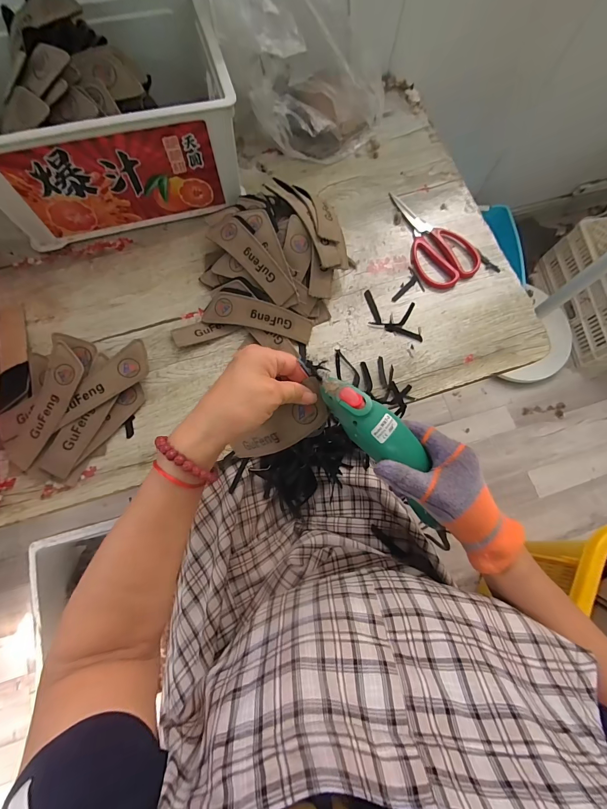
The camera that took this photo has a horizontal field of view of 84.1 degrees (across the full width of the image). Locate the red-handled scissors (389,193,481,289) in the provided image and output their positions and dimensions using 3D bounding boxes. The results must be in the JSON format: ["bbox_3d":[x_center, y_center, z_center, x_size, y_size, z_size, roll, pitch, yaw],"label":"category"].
[{"bbox_3d":[0.195,-0.269,0.538,0.099,0.010,0.186,-30,77,-10],"label":"red-handled scissors"}]

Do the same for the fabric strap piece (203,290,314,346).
[{"bbox_3d":[-0.064,-0.125,0.477,0.151,0.028,0.041,12,74,2],"label":"fabric strap piece"}]

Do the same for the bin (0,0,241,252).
[{"bbox_3d":[-0.277,-0.404,0.481,0.334,0.163,0.245,-13,75,-6],"label":"bin"}]

